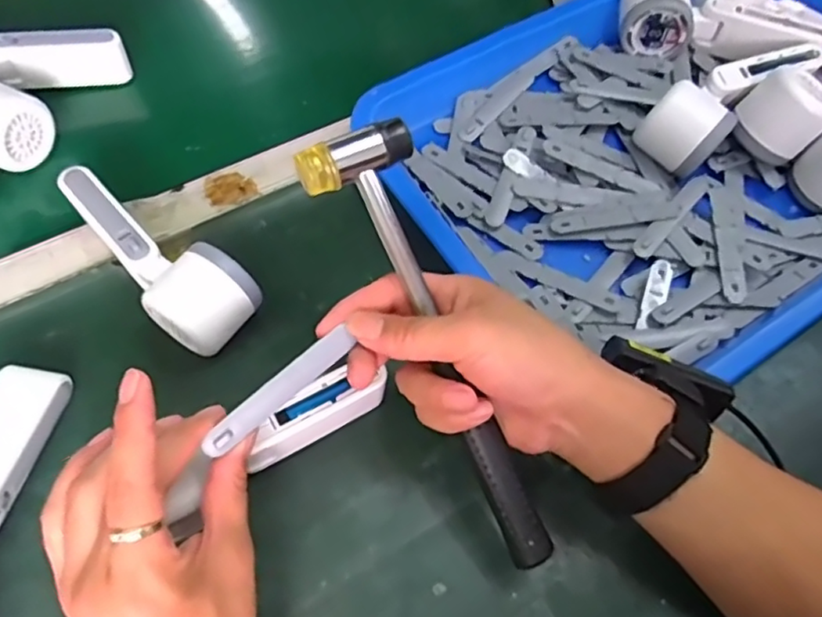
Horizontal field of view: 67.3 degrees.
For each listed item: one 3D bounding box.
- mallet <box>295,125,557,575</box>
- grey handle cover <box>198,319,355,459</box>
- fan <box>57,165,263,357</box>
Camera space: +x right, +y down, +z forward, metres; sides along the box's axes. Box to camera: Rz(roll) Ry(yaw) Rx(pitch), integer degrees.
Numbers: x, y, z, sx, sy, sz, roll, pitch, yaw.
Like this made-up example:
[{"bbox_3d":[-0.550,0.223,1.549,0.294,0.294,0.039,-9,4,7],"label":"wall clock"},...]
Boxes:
[{"bbox_3d":[0.020,0.020,0.325,0.056,0.019,0.246,-27,93,-15],"label":"mallet"},{"bbox_3d":[-0.066,0.042,0.311,0.087,0.010,0.013,-40,69,-13],"label":"grey handle cover"},{"bbox_3d":[-0.176,-0.033,0.412,0.161,0.054,0.054,34,66,16],"label":"fan"}]

